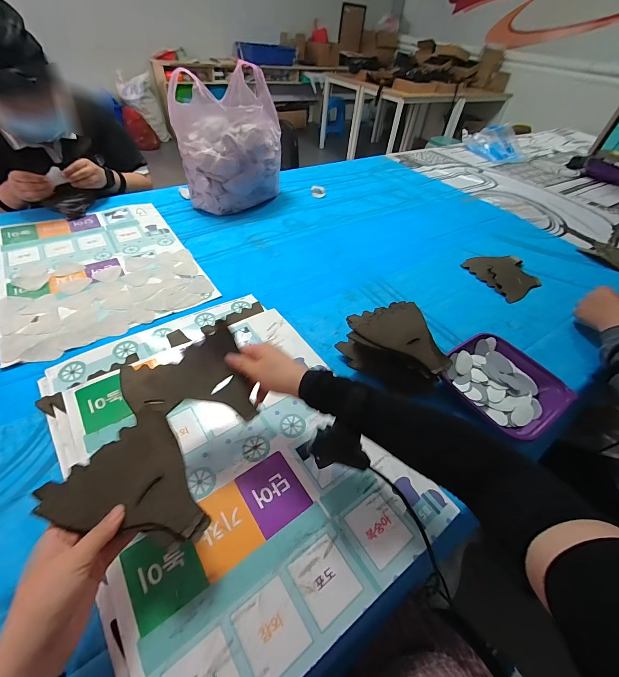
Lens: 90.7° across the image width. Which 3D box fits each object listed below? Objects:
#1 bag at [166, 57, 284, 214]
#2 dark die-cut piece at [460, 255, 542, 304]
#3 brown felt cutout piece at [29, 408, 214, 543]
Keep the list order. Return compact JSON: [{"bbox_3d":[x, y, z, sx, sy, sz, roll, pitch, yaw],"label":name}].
[{"bbox_3d":[-0.232,-0.564,0.904,0.291,0.296,0.247,-5,48,-10],"label":"bag"},{"bbox_3d":[0.528,-0.172,0.821,0.155,0.038,0.174,-17,51,-20],"label":"dark die-cut piece"},{"bbox_3d":[-0.190,0.156,0.315,0.123,0.014,0.145,-17,60,-33],"label":"brown felt cutout piece"}]

